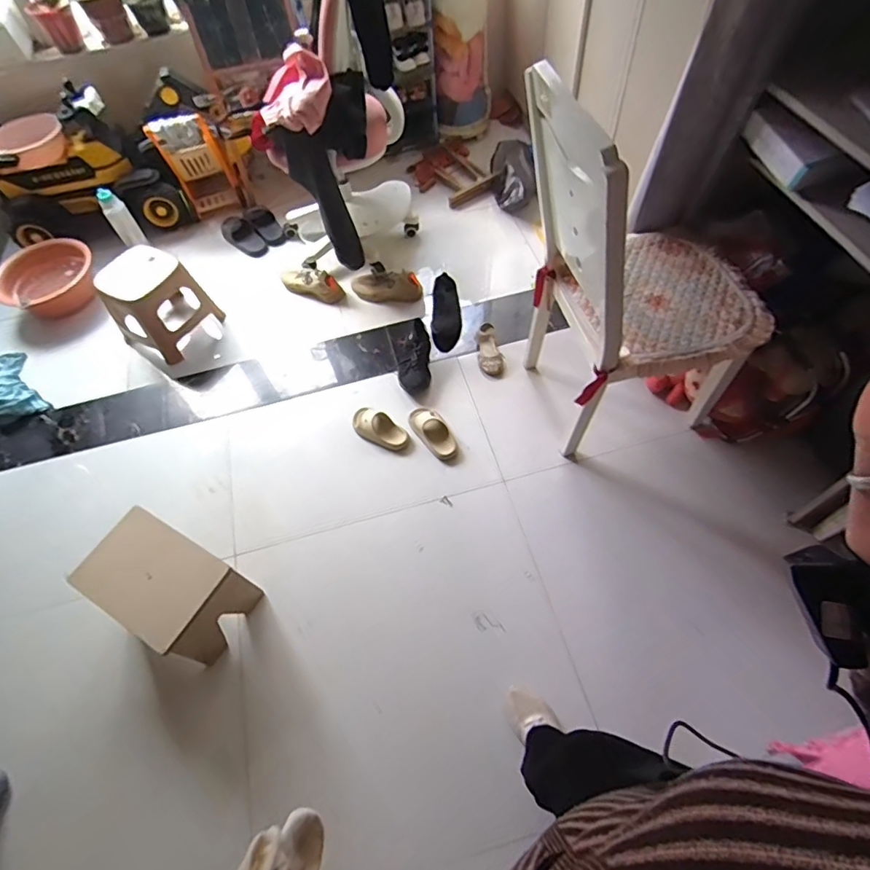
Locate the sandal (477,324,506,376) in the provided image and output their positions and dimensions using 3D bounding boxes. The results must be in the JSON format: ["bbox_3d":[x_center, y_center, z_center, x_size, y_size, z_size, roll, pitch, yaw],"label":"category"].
[{"bbox_3d":[0.184,-0.286,1.690,0.087,0.052,0.193,-3,58,2],"label":"sandal"}]

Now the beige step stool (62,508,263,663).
[{"bbox_3d":[-0.637,0.372,1.244,0.311,0.250,0.221,26,63,19],"label":"beige step stool"}]

